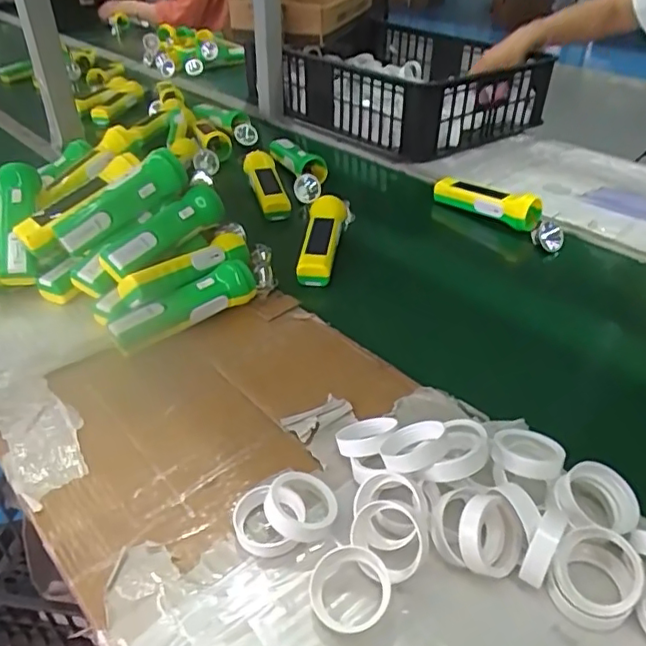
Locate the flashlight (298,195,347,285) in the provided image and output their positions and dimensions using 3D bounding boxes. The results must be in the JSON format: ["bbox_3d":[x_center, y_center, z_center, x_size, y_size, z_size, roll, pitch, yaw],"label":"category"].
[{"bbox_3d":[0.000,-0.117,0.772,0.047,0.043,0.173,3,36,5],"label":"flashlight"}]

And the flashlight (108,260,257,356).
[{"bbox_3d":[-0.150,-0.017,0.632,0.164,0.044,0.037,-25,43,-29],"label":"flashlight"}]

